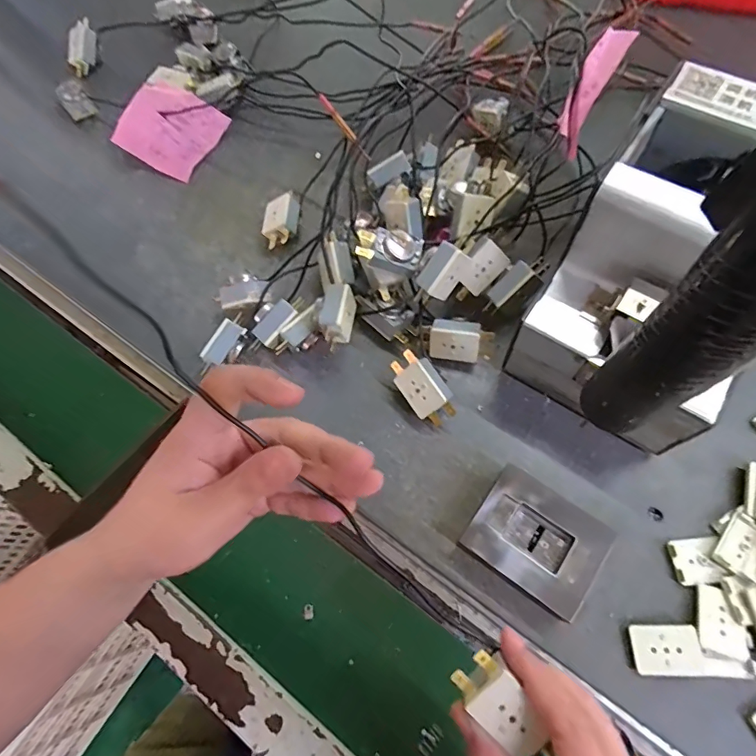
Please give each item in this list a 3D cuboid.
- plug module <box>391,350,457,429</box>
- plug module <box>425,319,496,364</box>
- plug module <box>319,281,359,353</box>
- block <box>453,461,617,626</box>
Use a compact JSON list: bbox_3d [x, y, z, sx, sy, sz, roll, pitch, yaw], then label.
[{"bbox_3d":[0.036,0.007,0.357,0.056,0.024,0.032,48,110,14],"label":"plug module"},{"bbox_3d":[0.063,-0.030,0.370,0.052,0.030,0.018,12,35,10],"label":"plug module"},{"bbox_3d":[-0.030,-0.048,0.355,0.022,0.024,0.048,9,67,7],"label":"plug module"},{"bbox_3d":[0.104,0.109,0.311,0.079,0.026,0.065,33,75,16],"label":"block"}]

